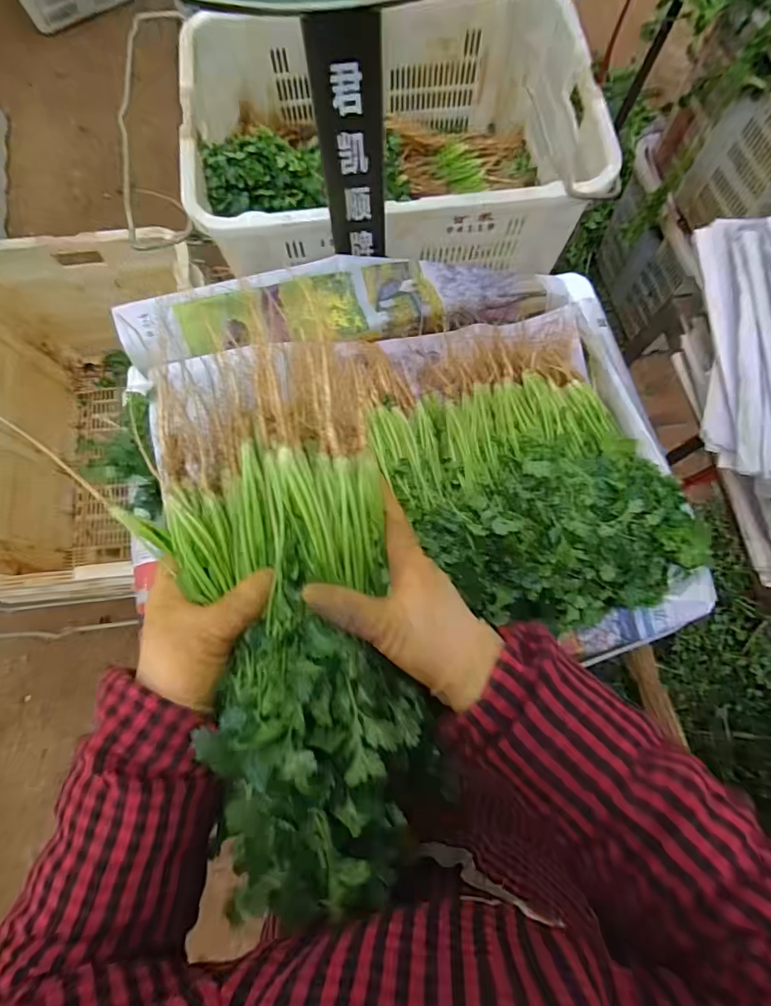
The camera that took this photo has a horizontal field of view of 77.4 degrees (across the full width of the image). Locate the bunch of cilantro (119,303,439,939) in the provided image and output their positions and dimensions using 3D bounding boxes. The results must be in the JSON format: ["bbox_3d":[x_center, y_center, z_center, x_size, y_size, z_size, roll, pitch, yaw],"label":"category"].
[{"bbox_3d":[-0.068,0.052,0.301,0.150,0.069,0.359,-11,77,-3],"label":"bunch of cilantro"}]

